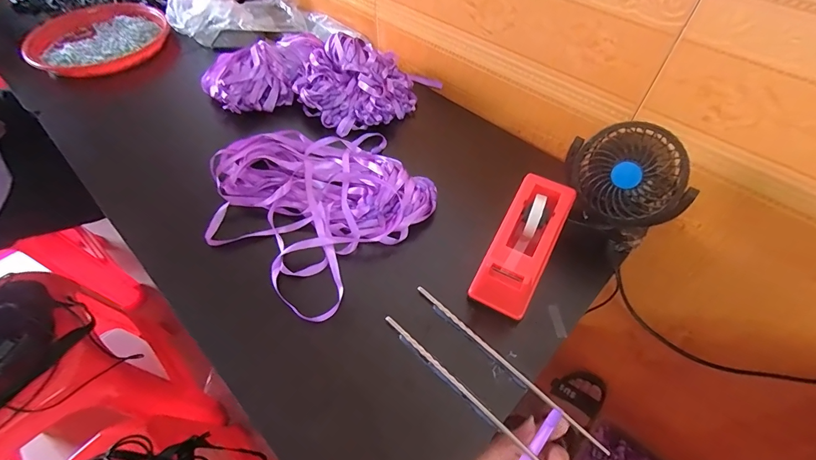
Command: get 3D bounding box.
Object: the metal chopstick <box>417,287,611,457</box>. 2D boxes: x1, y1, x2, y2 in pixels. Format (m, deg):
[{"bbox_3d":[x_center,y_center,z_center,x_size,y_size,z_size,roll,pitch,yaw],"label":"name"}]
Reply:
[{"bbox_3d":[0.091,0.127,0.380,0.006,0.005,0.222,-40,61,-22],"label":"metal chopstick"}]

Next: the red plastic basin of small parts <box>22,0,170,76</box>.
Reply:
[{"bbox_3d":[-0.590,-0.372,0.742,0.244,0.037,0.225,0,53,0],"label":"red plastic basin of small parts"}]

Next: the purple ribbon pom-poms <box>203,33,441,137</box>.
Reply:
[{"bbox_3d":[-0.144,-0.249,0.617,0.339,0.072,0.177,13,54,10],"label":"purple ribbon pom-poms"}]

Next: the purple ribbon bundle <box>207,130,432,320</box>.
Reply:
[{"bbox_3d":[-0.129,-0.050,0.501,0.280,0.035,0.235,33,59,23],"label":"purple ribbon bundle"}]

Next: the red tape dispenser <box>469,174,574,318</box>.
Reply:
[{"bbox_3d":[0.126,0.013,0.419,0.061,0.064,0.159,24,56,17],"label":"red tape dispenser"}]

